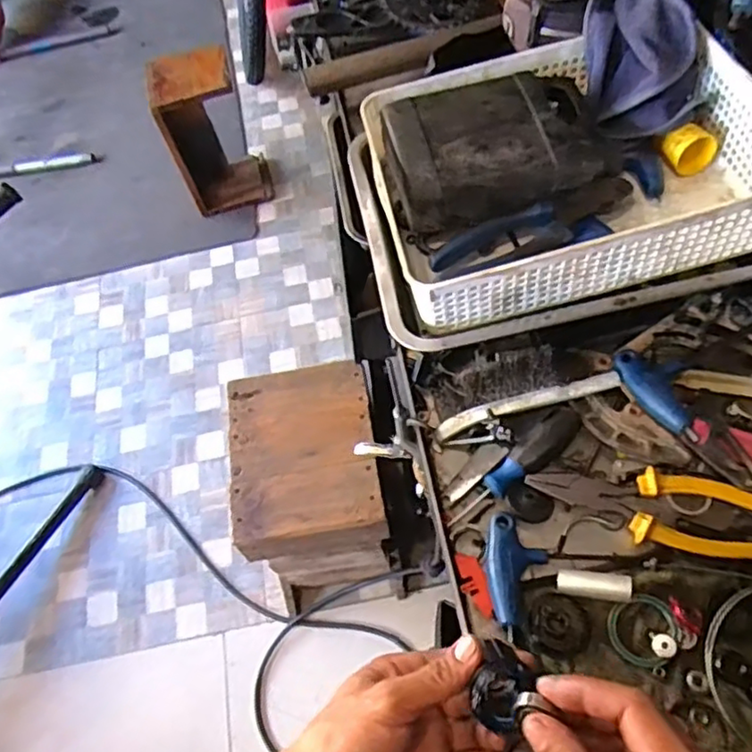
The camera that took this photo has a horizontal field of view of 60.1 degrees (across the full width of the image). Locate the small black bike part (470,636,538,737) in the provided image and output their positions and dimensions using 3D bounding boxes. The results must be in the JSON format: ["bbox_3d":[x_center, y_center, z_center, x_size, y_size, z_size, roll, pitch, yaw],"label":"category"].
[{"bbox_3d":[0.072,0.177,0.370,0.029,0.020,0.045,19,67,11],"label":"small black bike part"}]

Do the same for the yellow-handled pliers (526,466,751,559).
[{"bbox_3d":[0.229,0.106,0.524,0.208,0.028,0.058,7,63,12],"label":"yellow-handled pliers"}]

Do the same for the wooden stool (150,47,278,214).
[{"bbox_3d":[-0.452,-0.656,1.794,0.223,0.419,0.155,-17,60,-2],"label":"wooden stool"}]

